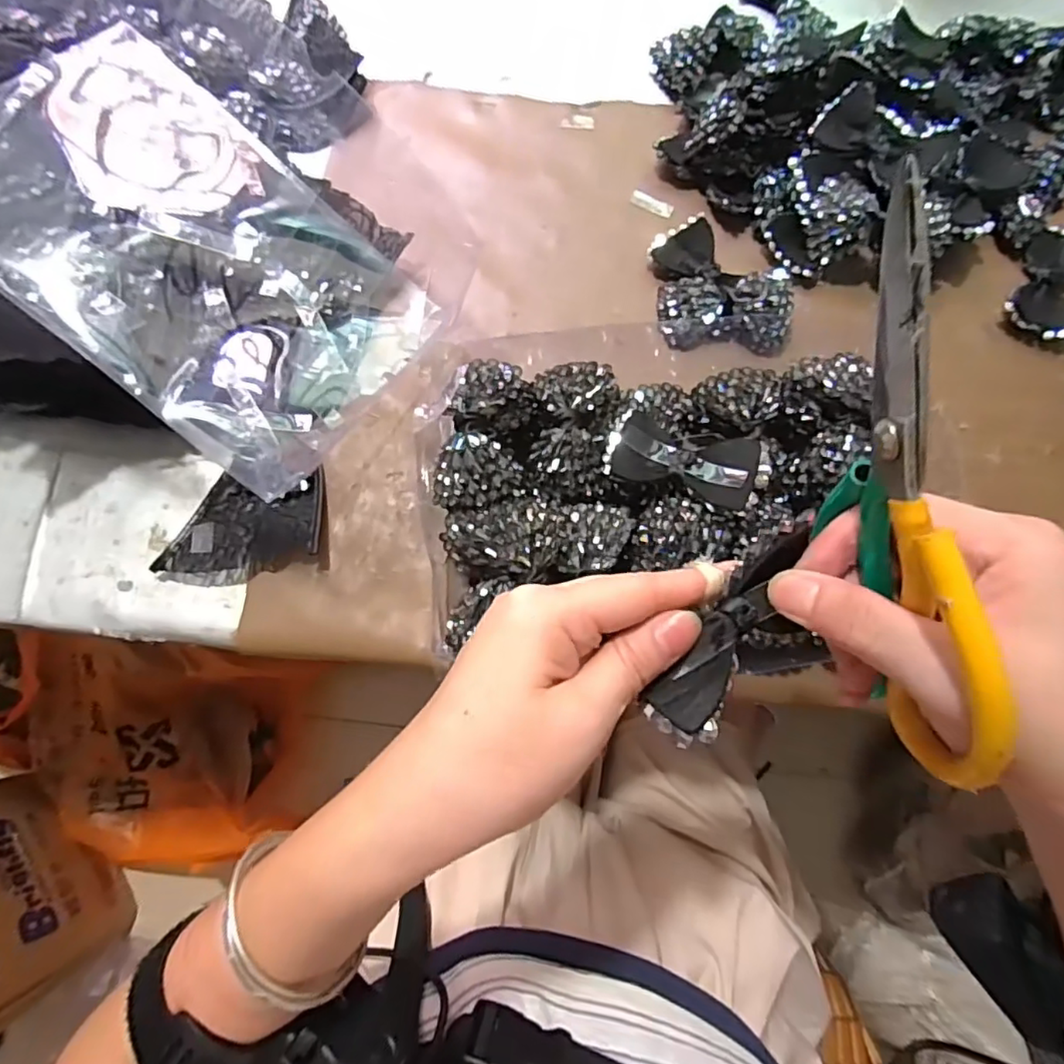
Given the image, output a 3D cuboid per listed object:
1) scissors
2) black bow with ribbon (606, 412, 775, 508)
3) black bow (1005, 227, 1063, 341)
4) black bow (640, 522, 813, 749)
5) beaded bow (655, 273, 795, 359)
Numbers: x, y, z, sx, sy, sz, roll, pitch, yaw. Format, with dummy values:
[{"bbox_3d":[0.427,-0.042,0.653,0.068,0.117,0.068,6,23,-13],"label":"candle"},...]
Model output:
[{"bbox_3d":[0.107,-0.006,0.177,0.010,0.057,0.169,-15,102,-4],"label":"scissors"},{"bbox_3d":[0.094,-0.044,0.364,0.093,0.014,0.048,15,76,4],"label":"black bow with ribbon"},{"bbox_3d":[0.384,-0.183,0.436,0.051,0.022,0.093,32,78,8],"label":"black bow"},{"bbox_3d":[0.071,0.036,0.218,0.022,0.021,0.085,31,87,7],"label":"black bow"},{"bbox_3d":[0.136,-0.155,0.424,0.089,0.029,0.054,9,76,2],"label":"beaded bow"}]

